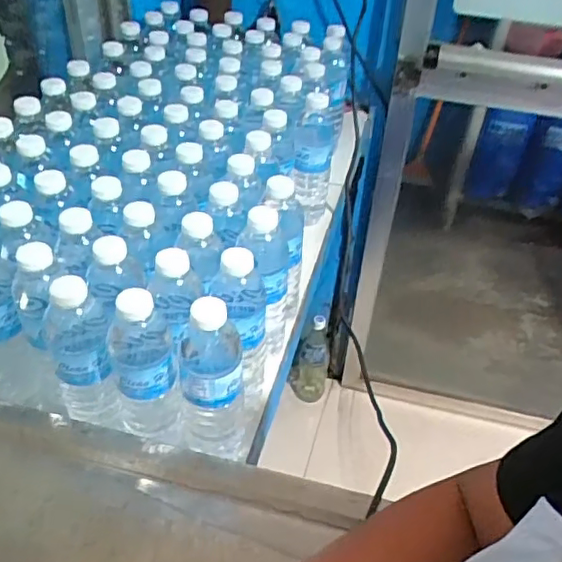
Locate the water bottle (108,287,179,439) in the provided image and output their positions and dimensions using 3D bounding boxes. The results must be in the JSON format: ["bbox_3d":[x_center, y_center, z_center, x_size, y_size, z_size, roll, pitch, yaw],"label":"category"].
[{"bbox_3d":[-0.129,0.079,0.562,0.061,0.164,0.066,-6,43,-11],"label":"water bottle"}]

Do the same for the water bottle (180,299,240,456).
[{"bbox_3d":[-0.066,0.098,0.581,0.063,0.206,0.061,-1,42,-5],"label":"water bottle"}]

